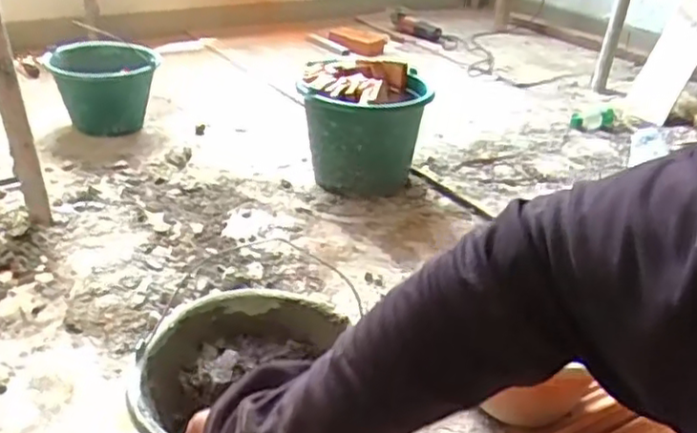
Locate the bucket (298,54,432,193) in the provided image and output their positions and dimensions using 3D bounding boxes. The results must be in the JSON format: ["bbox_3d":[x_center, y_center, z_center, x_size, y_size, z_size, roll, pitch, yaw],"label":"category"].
[{"bbox_3d":[0.026,-0.203,1.517,0.252,0.257,0.238,3,29,-2],"label":"bucket"}]

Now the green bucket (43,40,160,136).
[{"bbox_3d":[-0.626,-0.329,1.751,0.253,0.188,0.257,-10,33,-24],"label":"green bucket"}]

